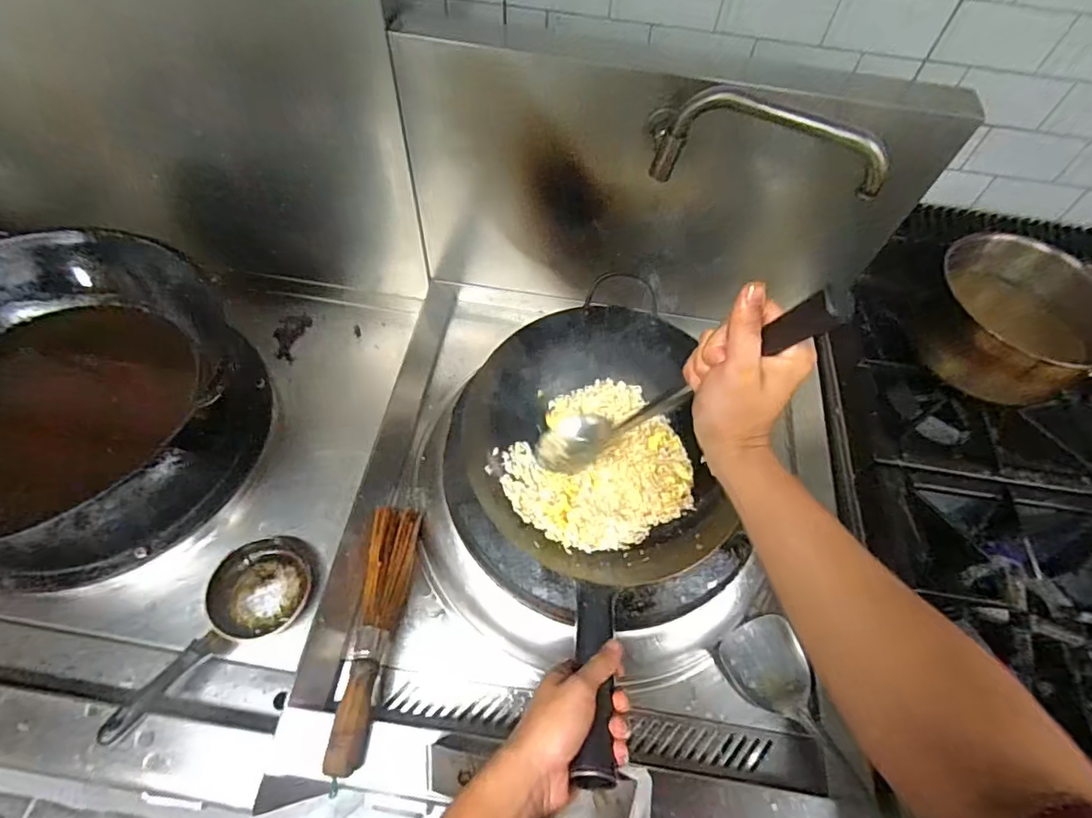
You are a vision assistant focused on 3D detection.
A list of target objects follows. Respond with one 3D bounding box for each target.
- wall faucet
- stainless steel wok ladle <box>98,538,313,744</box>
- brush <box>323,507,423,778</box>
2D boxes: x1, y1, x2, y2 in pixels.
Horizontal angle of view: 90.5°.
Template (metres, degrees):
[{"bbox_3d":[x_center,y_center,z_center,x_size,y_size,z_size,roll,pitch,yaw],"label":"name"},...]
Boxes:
[{"bbox_3d":[0.212,-0.253,0.523,0.223,0.087,0.041,15,57,6],"label":"wall faucet"},{"bbox_3d":[-0.398,0.252,0.644,0.248,0.054,0.116,-38,67,-24],"label":"stainless steel wok ladle"},{"bbox_3d":[-0.188,0.233,0.584,0.054,0.051,0.269,6,57,0],"label":"brush"}]

